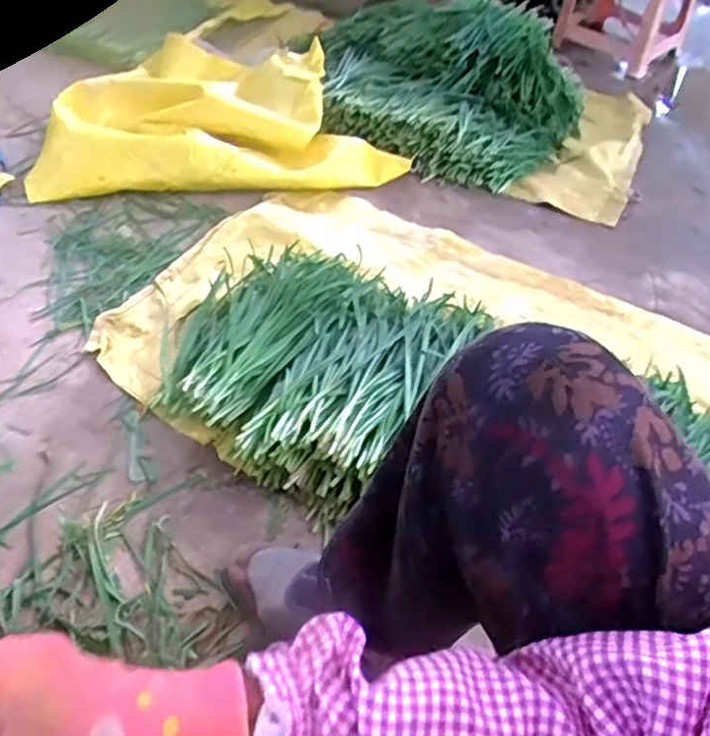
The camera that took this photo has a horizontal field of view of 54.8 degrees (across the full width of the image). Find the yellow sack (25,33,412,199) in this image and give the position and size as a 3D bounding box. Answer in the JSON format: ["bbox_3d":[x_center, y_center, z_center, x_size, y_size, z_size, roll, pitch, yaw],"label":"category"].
[{"bbox_3d":[-0.251,-0.498,1.318,0.645,0.128,0.461,-2,46,-8],"label":"yellow sack"}]

